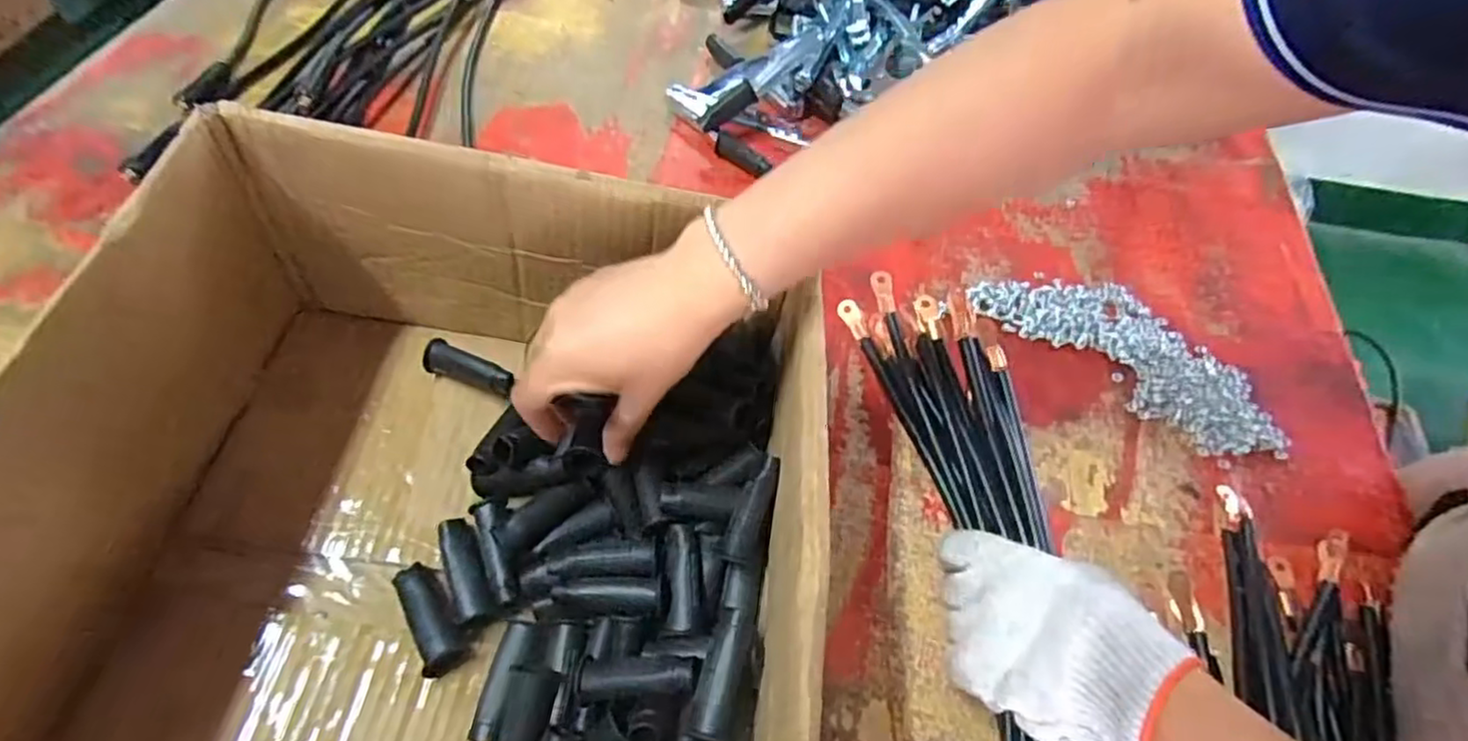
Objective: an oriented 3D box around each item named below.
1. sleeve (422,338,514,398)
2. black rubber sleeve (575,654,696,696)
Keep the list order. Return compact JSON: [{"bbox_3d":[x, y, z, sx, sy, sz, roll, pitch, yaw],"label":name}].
[{"bbox_3d":[-0.171,-0.001,0.450,0.063,0.025,0.017,17,57,9],"label":"sleeve"},{"bbox_3d":[-0.049,0.154,0.347,0.060,0.017,0.019,-4,55,12],"label":"black rubber sleeve"}]

